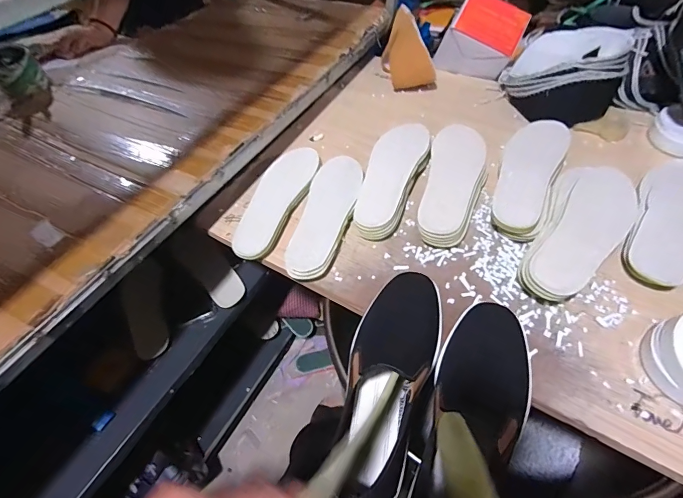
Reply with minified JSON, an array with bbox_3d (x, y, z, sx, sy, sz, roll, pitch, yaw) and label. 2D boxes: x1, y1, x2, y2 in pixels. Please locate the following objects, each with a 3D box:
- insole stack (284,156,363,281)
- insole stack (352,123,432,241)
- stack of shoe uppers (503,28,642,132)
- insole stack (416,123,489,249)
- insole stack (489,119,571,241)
[{"bbox_3d":[-0.022,-0.061,0.594,0.082,0.027,0.238,9,54,12],"label":"insole stack"},{"bbox_3d":[0.084,-0.121,0.620,0.084,0.045,0.239,15,55,16],"label":"insole stack"},{"bbox_3d":[0.422,-0.345,0.717,0.196,0.101,0.278,28,60,24],"label":"stack of shoe uppers"},{"bbox_3d":[0.179,-0.104,0.599,0.086,0.041,0.237,11,54,13],"label":"insole stack"},{"bbox_3d":[0.288,-0.114,0.587,0.084,0.040,0.239,20,57,19],"label":"insole stack"}]

